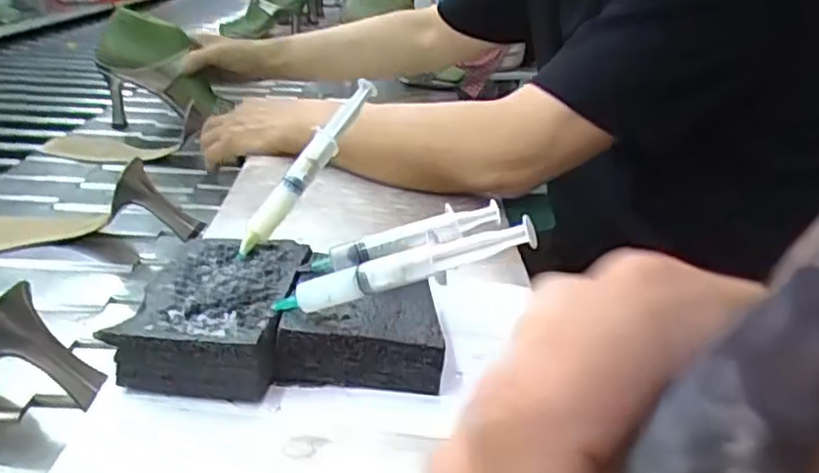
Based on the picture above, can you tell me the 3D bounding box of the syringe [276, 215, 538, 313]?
[{"bbox_3d":[-0.006,0.016,0.348,0.143,0.019,0.016,-17,17,20],"label":"syringe"}]

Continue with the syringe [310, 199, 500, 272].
[{"bbox_3d":[-0.001,0.001,0.422,0.117,0.018,0.012,-17,28,-9],"label":"syringe"}]

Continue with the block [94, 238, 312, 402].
[{"bbox_3d":[-0.109,0.042,0.399,0.081,0.036,0.125,5,24,0],"label":"block"}]

